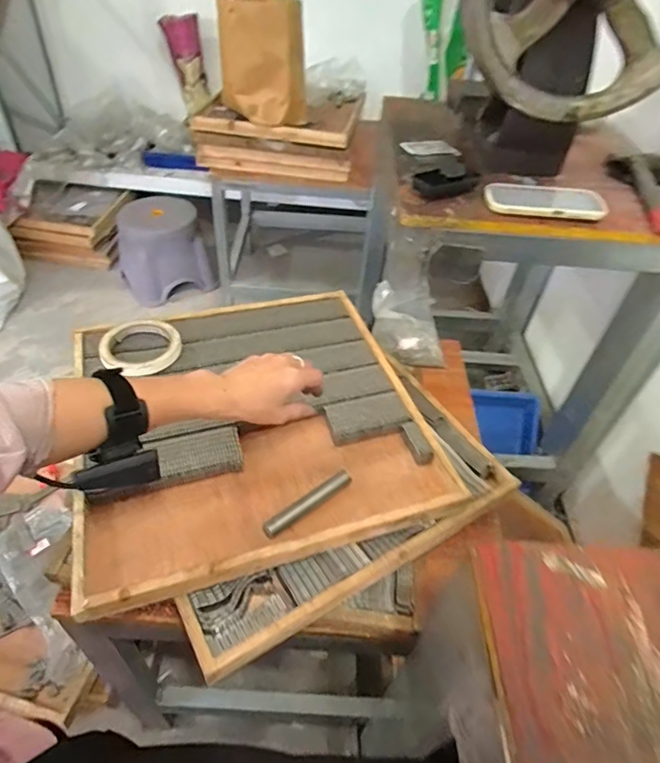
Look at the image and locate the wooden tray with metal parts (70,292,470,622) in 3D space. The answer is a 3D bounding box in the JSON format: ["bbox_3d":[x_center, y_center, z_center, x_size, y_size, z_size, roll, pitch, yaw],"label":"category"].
[{"bbox_3d":[-0.100,0.035,0.623,0.390,0.033,0.398,-11,47,-17],"label":"wooden tray with metal parts"}]

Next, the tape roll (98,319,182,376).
[{"bbox_3d":[-0.248,-0.047,0.664,0.099,0.023,0.101,3,44,-3],"label":"tape roll"}]

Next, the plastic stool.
[{"bbox_3d":[-0.588,-0.461,1.757,0.309,0.305,0.257,-11,47,-17],"label":"plastic stool"}]

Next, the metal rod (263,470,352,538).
[{"bbox_3d":[-0.023,0.131,0.539,0.110,0.019,0.014,-28,54,-30],"label":"metal rod"}]

